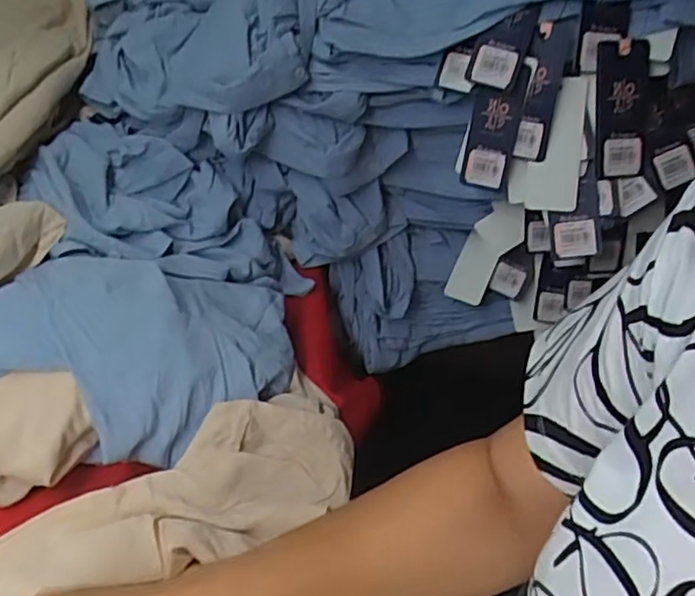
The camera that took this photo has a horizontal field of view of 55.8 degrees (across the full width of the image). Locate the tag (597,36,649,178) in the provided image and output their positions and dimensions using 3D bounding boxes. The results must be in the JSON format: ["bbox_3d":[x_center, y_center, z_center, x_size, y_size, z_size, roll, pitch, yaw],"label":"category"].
[{"bbox_3d":[0.238,-0.162,0.565,0.049,0.114,0.007,-12,19,-10],"label":"tag"}]

